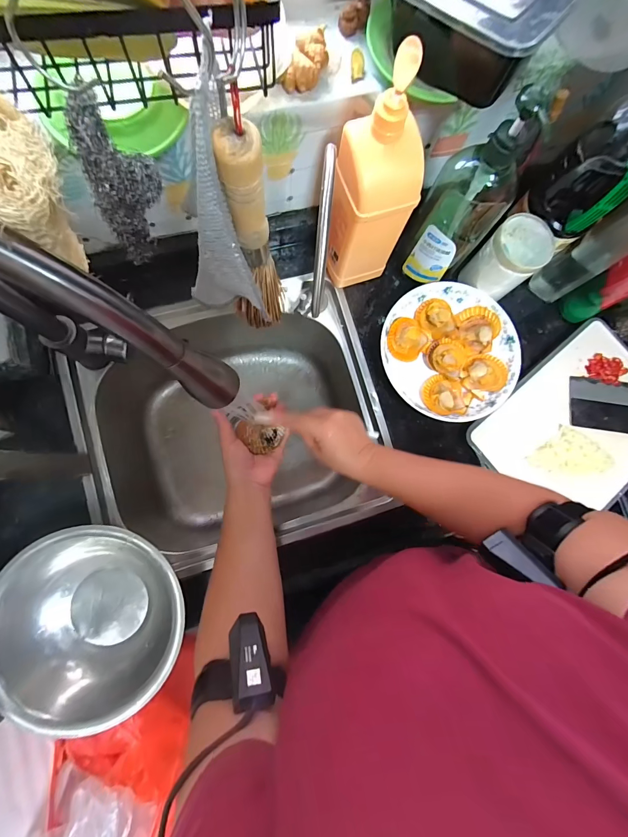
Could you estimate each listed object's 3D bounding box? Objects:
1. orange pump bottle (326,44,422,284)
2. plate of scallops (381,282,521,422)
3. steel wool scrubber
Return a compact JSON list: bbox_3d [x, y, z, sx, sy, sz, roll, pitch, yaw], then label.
[{"bbox_3d":[0.076,-0.282,0.432,0.091,0.270,0.073,-17,84,-8],"label":"orange pump bottle"},{"bbox_3d":[0.218,-0.109,0.552,0.209,0.042,0.220,1,82,-6],"label":"plate of scallops"},{"bbox_3d":[-0.108,-0.135,0.197,0.030,0.087,0.032,-7,61,-7],"label":"steel wool scrubber"}]

